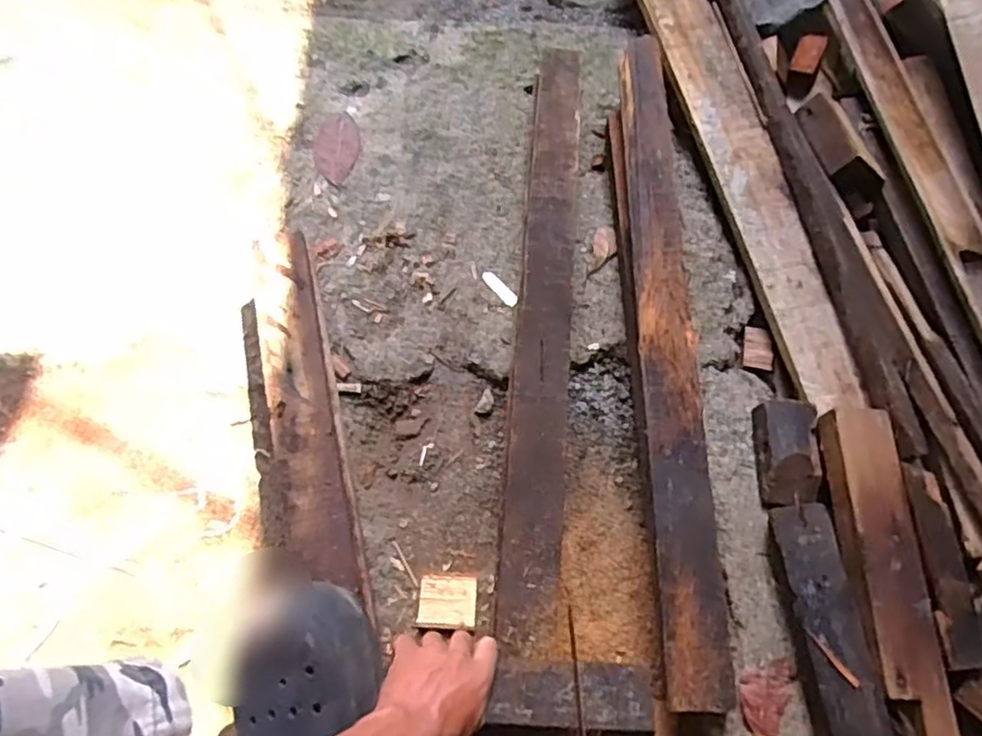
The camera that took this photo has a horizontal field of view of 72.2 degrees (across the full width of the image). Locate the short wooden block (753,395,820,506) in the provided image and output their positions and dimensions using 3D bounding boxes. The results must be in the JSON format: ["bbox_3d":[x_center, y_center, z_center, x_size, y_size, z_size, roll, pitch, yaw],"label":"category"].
[{"bbox_3d":[0.334,0.094,0.752,0.062,0.039,0.121,3,64,2],"label":"short wooden block"}]

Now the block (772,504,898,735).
[{"bbox_3d":[0.340,0.294,0.662,0.068,0.044,0.309,-5,66,-2],"label":"block"}]

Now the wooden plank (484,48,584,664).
[{"bbox_3d":[0.063,-0.078,0.767,0.066,0.031,0.747,5,66,3],"label":"wooden plank"}]

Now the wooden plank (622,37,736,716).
[{"bbox_3d":[0.197,-0.064,0.761,0.069,0.032,0.793,2,64,1],"label":"wooden plank"}]

